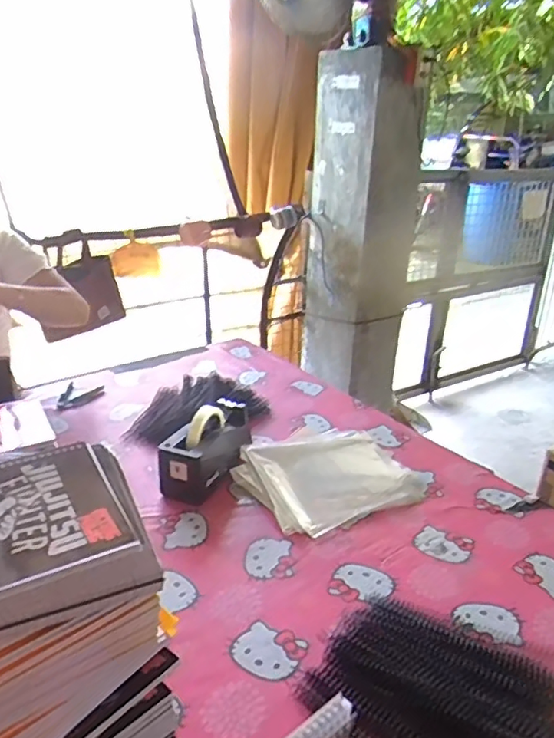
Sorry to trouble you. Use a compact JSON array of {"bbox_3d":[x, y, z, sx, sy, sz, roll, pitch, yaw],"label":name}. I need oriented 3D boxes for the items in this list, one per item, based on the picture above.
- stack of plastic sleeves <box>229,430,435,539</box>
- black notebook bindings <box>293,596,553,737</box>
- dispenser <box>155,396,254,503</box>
[{"bbox_3d":[0.095,0.176,0.954,0.319,0.041,0.216,-9,26,-24],"label":"stack of plastic sleeves"},{"bbox_3d":[0.164,0.334,0.606,0.213,0.038,0.221,-19,31,-39],"label":"black notebook bindings"},{"bbox_3d":[-0.116,0.127,0.964,0.086,0.119,0.196,10,25,18],"label":"dispenser"}]

